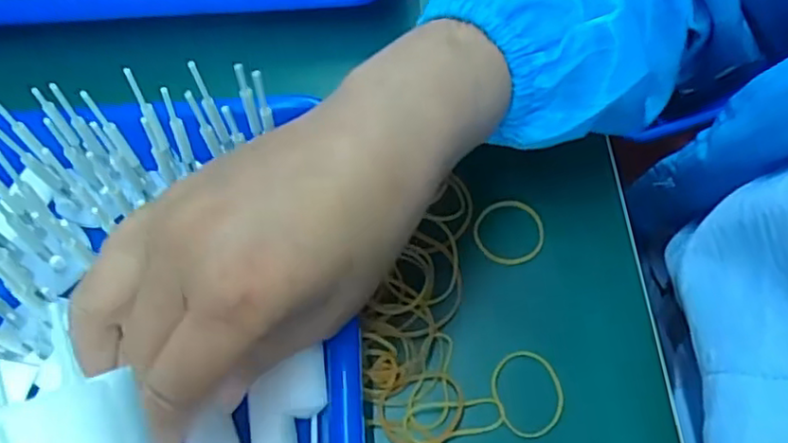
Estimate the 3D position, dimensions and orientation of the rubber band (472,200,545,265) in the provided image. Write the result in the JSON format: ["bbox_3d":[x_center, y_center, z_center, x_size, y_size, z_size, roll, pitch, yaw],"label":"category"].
[{"bbox_3d":[0.053,0.004,0.305,0.032,0.004,0.032,-6,58,1],"label":"rubber band"}]

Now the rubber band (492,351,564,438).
[{"bbox_3d":[0.055,0.070,0.269,0.029,0.004,0.034,-17,59,-6],"label":"rubber band"}]

